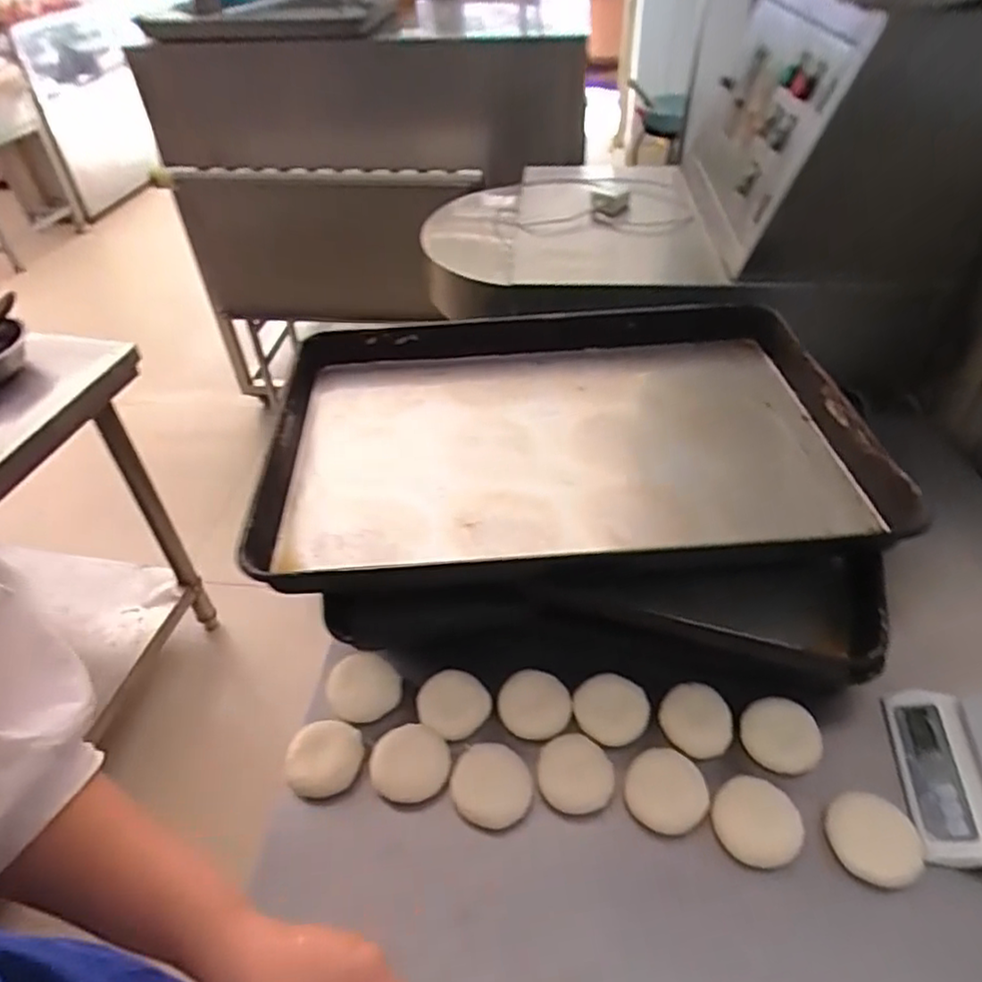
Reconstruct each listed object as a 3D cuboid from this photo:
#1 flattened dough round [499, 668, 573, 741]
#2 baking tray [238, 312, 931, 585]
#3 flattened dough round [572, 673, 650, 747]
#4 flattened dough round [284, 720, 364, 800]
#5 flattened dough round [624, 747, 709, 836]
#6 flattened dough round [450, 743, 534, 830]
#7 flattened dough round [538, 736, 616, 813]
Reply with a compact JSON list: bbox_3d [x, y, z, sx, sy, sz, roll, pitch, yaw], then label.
[{"bbox_3d":[0.043,0.205,0.637,0.066,0.015,0.062,-2,42,1],"label":"flattened dough round"},{"bbox_3d":[0.073,-0.064,0.721,0.598,0.054,0.406,-4,42,-1],"label":"baking tray"},{"bbox_3d":[0.113,0.205,0.626,0.069,0.014,0.063,-2,42,1],"label":"flattened dough round"},{"bbox_3d":[-0.151,0.242,0.604,0.065,0.016,0.066,-2,42,1],"label":"flattened dough round"},{"bbox_3d":[0.152,0.261,0.573,0.065,0.017,0.068,-2,42,1],"label":"flattened dough round"},{"bbox_3d":[0.000,0.258,0.584,0.068,0.026,0.068,-2,42,1],"label":"flattened dough round"},{"bbox_3d":[0.075,0.251,0.587,0.066,0.016,0.060,-2,42,1],"label":"flattened dough round"}]

